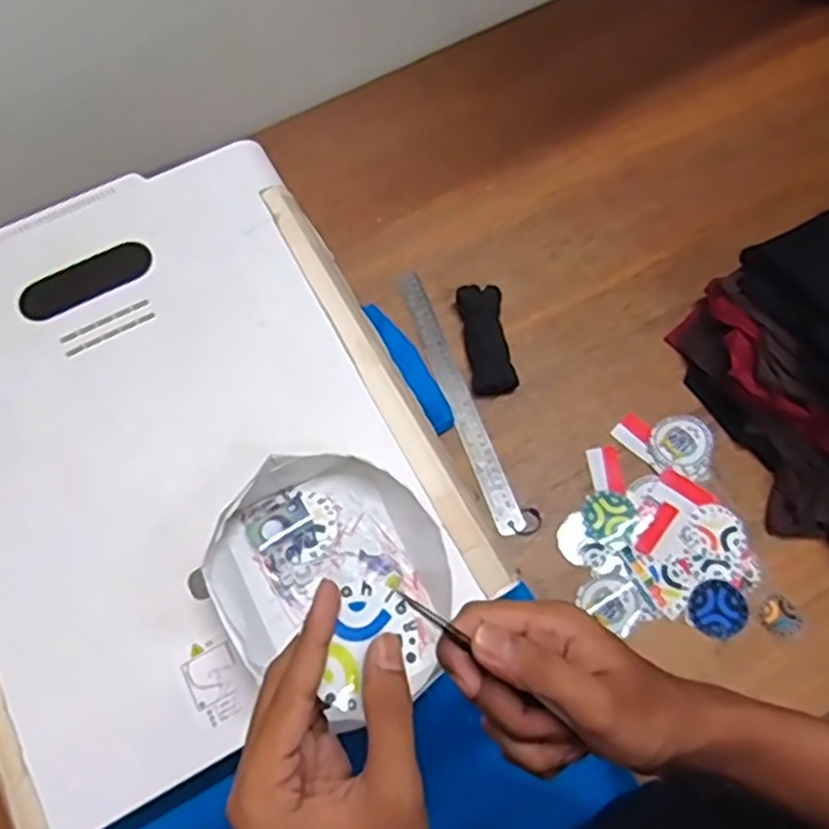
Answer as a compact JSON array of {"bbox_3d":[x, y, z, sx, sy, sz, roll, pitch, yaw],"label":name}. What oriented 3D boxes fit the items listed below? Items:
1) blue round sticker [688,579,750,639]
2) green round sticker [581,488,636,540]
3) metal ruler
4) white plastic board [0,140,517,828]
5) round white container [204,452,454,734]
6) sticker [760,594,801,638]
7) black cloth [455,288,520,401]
[{"bbox_3d":[0.294,0.188,0.720,0.055,0.005,0.052,-33,72,-14],"label":"blue round sticker"},{"bbox_3d":[0.196,0.101,0.761,0.052,0.005,0.047,-38,70,-3],"label":"green round sticker"},{"bbox_3d":[0.047,-0.023,0.812,0.029,0.007,0.321,-18,69,-8],"label":"metal ruler"},{"bbox_3d":[-0.214,0.012,0.626,0.400,0.015,0.498,-28,71,-10],"label":"white plastic board"},{"bbox_3d":[-0.057,0.122,0.552,0.156,0.053,0.185,-35,73,-12],"label":"round white container"},{"bbox_3d":[0.352,0.194,0.718,0.036,0.005,0.037,-1,72,5],"label":"sticker"},{"bbox_3d":[0.080,-0.082,0.823,0.047,0.022,0.127,-8,68,-4],"label":"black cloth"}]

